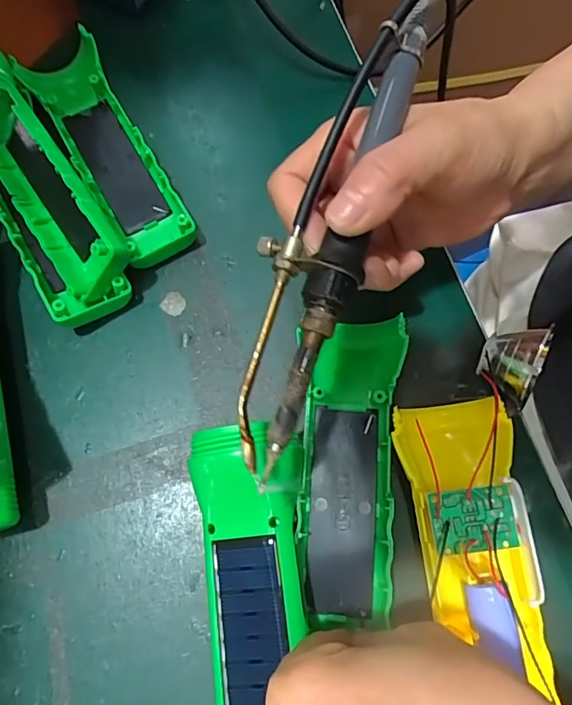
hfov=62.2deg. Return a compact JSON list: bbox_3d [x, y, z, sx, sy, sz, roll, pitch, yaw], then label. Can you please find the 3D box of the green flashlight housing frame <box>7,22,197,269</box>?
[{"bbox_3d":[-0.109,-0.123,0.286,0.046,0.027,0.160,-29,74,-8],"label":"green flashlight housing frame"}]

